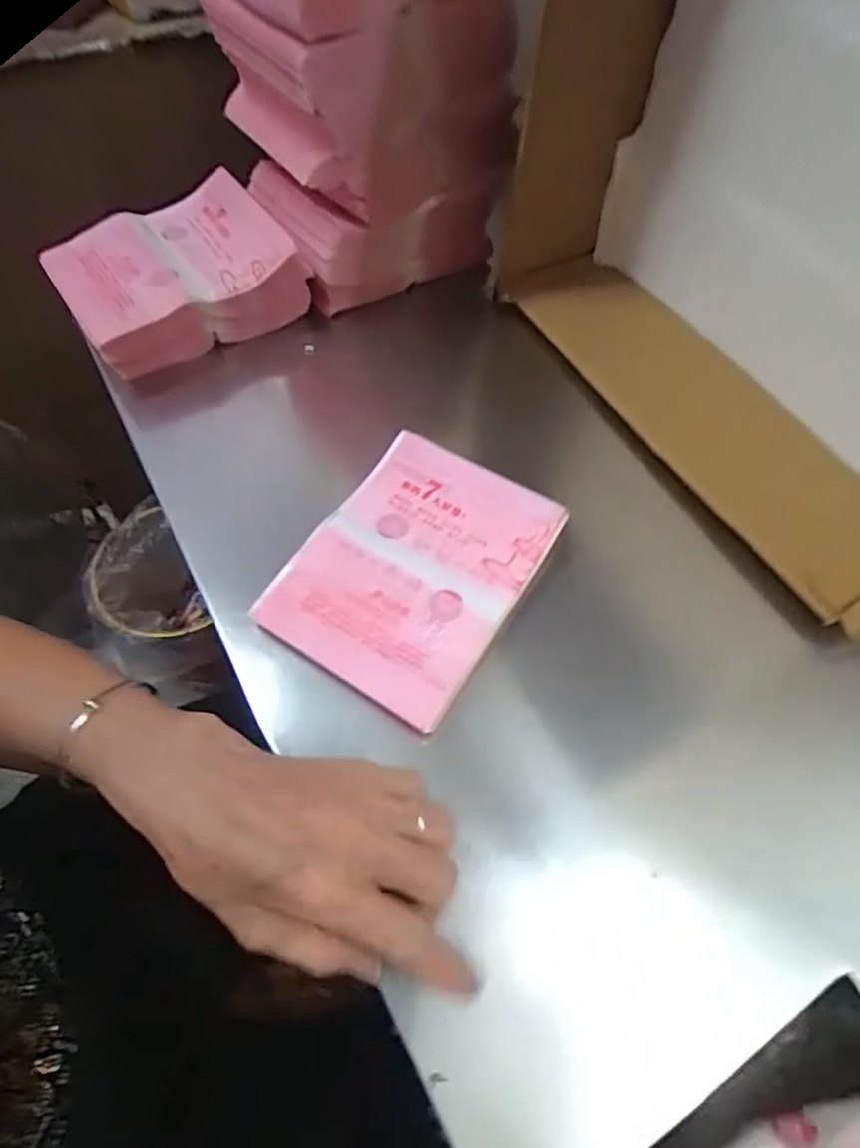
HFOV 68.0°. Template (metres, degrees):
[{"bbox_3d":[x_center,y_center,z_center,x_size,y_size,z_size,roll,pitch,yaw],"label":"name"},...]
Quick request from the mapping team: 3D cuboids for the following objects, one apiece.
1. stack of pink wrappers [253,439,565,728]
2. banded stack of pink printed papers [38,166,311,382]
[{"bbox_3d":[-0.009,-0.004,0.383,0.123,0.018,0.157,30,64,15],"label":"stack of pink wrappers"},{"bbox_3d":[-0.195,-0.229,0.490,0.161,0.054,0.123,-30,65,-17],"label":"banded stack of pink printed papers"}]

